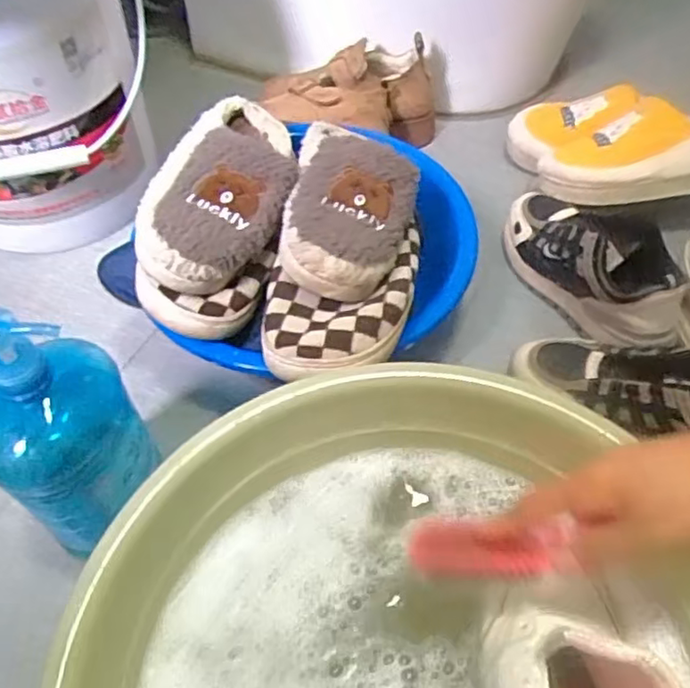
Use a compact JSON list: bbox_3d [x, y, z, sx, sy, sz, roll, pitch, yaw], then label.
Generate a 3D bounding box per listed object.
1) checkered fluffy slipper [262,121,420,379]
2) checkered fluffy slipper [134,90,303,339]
[{"bbox_3d":[0.000,-0.079,0.554,0.120,0.087,0.228,8,53,7],"label":"checkered fluffy slipper"},{"bbox_3d":[-0.115,-0.136,0.598,0.131,0.092,0.255,0,52,1],"label":"checkered fluffy slipper"}]

